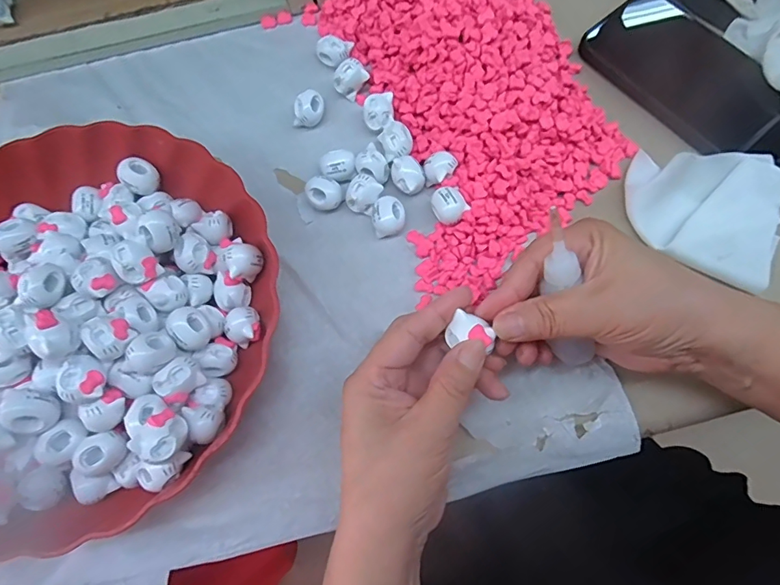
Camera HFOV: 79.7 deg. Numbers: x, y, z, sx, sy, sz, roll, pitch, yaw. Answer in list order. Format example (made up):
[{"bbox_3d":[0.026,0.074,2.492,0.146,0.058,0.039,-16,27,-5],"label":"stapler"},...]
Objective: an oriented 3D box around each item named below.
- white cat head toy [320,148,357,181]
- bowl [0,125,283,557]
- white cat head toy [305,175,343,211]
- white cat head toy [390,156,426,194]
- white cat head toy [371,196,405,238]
[{"bbox_3d":[-0.036,-0.086,0.328,0.024,0.019,0.021,-9,72,1],"label":"white cat head toy"},{"bbox_3d":[-0.191,0.013,0.275,0.235,0.058,0.236,-1,72,2],"label":"bowl"},{"bbox_3d":[-0.044,-0.066,0.320,0.023,0.019,0.022,-1,72,3],"label":"white cat head toy"},{"bbox_3d":[0.013,-0.079,0.317,0.020,0.020,0.022,-32,73,-6],"label":"white cat head toy"},{"bbox_3d":[-0.001,-0.050,0.312,0.021,0.018,0.024,-3,72,3],"label":"white cat head toy"}]

